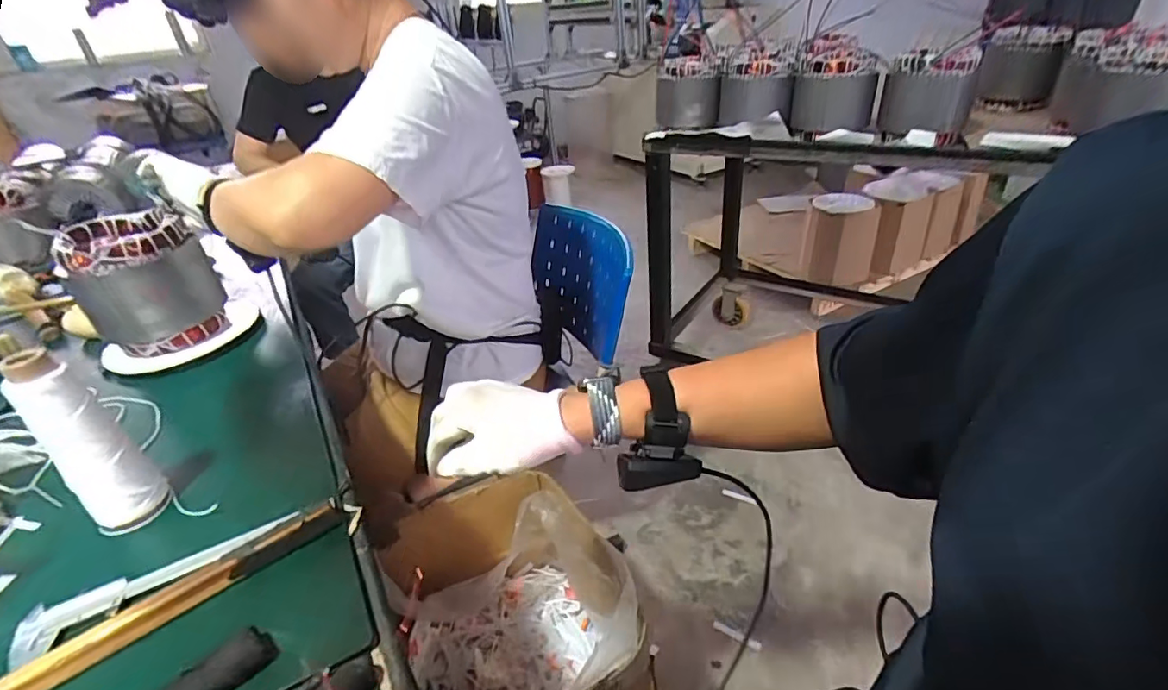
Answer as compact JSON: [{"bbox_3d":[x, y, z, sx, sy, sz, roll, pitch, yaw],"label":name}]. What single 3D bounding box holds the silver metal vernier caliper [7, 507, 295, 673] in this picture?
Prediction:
[{"bbox_3d":[-0.337,0.181,0.431,0.203,0.016,0.048,-19,36,-21],"label":"silver metal vernier caliper"}]

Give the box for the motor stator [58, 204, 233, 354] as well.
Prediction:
[{"bbox_3d":[-0.622,-0.087,0.765,0.152,0.173,0.152,-29,40,-32],"label":"motor stator"}]

